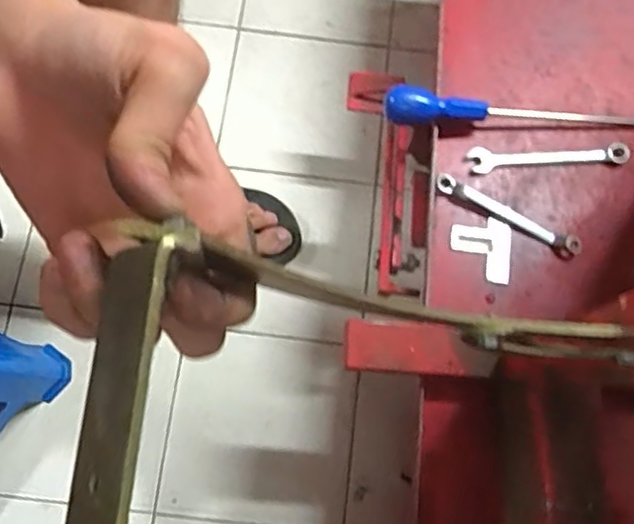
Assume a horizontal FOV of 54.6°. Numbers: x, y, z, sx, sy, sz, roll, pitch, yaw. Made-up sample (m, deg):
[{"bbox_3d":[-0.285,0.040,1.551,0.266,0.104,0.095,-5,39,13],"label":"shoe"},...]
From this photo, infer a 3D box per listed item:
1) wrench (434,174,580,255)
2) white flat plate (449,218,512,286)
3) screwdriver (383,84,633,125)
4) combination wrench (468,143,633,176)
[{"bbox_3d":[0.172,-0.043,0.556,0.138,0.009,0.016,28,76,10],"label":"wrench"},{"bbox_3d":[0.146,-0.010,0.551,0.053,0.004,0.056,5,89,8],"label":"white flat plate"},{"bbox_3d":[0.199,-0.141,0.570,0.274,0.031,0.027,1,73,0],"label":"screwdriver"},{"bbox_3d":[0.216,-0.100,0.574,0.147,0.008,0.026,-5,73,0],"label":"combination wrench"}]

